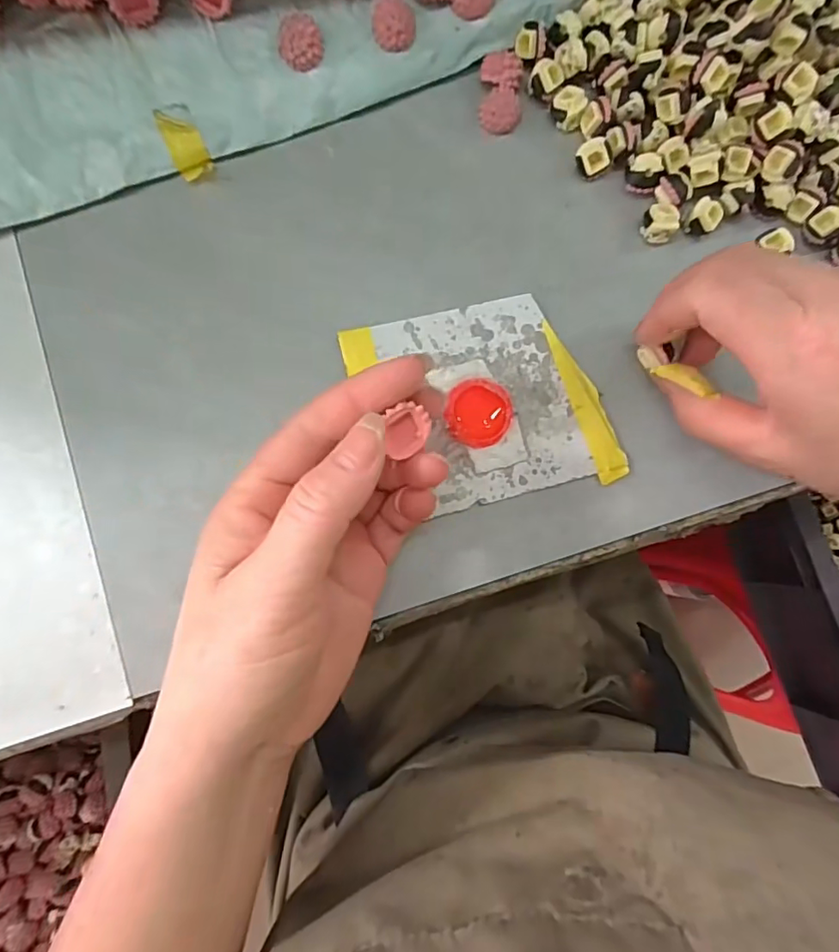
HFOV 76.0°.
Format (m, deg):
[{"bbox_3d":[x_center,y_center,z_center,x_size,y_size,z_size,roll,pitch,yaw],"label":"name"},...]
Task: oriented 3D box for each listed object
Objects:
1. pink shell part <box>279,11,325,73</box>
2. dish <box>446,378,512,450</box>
[{"bbox_3d":[-0.052,-0.190,0.236,0.019,0.014,0.016,-6,86,-7],"label":"pink shell part"},{"bbox_3d":[0.026,-0.028,0.238,0.029,0.005,0.029,0,86,-6],"label":"dish"}]

